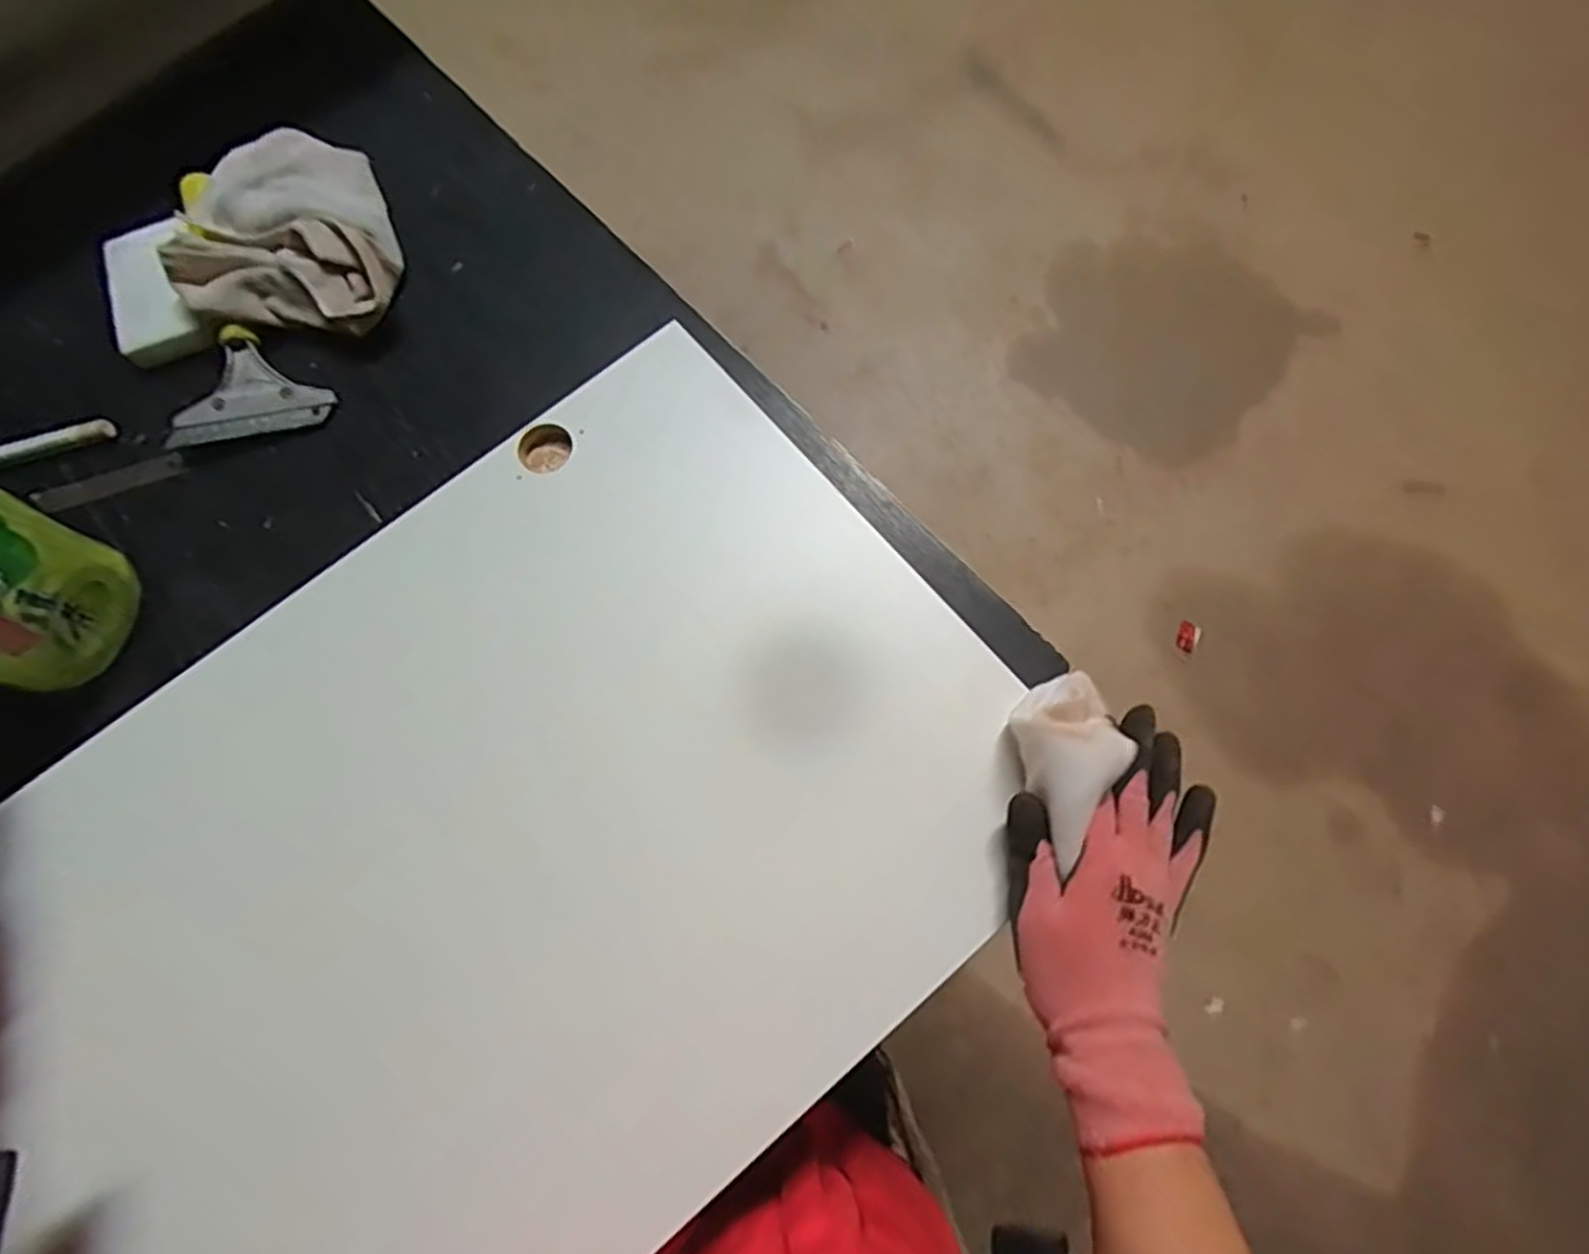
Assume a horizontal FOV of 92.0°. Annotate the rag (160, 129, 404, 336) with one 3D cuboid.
[{"bbox_3d":[-0.345,-0.265,0.518,0.130,0.042,0.169,-17,75,-3],"label":"rag"}]

